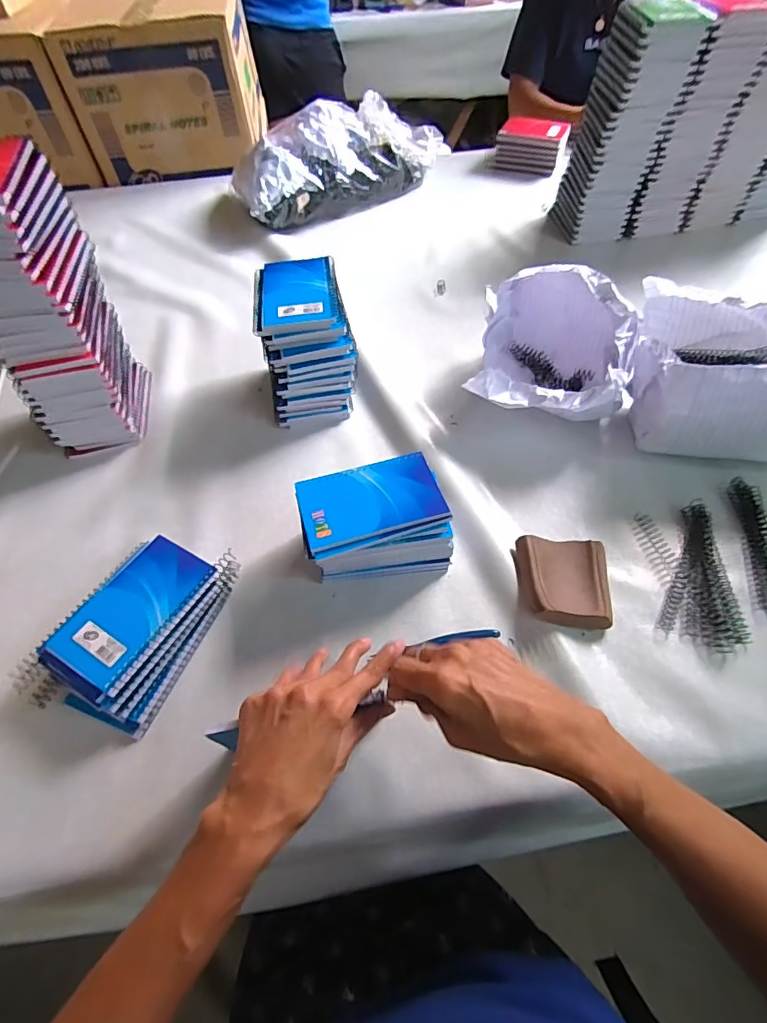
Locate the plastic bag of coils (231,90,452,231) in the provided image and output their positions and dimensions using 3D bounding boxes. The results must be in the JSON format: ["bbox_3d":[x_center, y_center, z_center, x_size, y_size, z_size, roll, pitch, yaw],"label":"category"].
[{"bbox_3d":[-0.091,-0.710,0.953,0.443,0.131,0.199,-29,59,-17],"label":"plastic bag of coils"}]

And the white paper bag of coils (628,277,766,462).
[{"bbox_3d":[0.389,-0.166,0.552,0.183,0.125,0.212,12,57,11],"label":"white paper bag of coils"}]

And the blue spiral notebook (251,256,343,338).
[{"bbox_3d":[-0.101,-0.252,0.552,0.095,0.017,0.121,-8,55,-3],"label":"blue spiral notebook"}]

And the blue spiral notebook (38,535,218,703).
[{"bbox_3d":[-0.225,0.089,0.428,0.085,0.010,0.141,26,60,19],"label":"blue spiral notebook"}]

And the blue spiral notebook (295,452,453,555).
[{"bbox_3d":[-0.012,-0.012,0.449,0.129,0.007,0.083,-15,56,-8],"label":"blue spiral notebook"}]

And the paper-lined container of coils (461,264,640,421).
[{"bbox_3d":[0.209,-0.197,0.586,0.178,0.128,0.210,19,58,16],"label":"paper-lined container of coils"}]

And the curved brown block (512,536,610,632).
[{"bbox_3d":[0.176,0.068,0.463,0.091,0.028,0.091,2,55,4],"label":"curved brown block"}]

